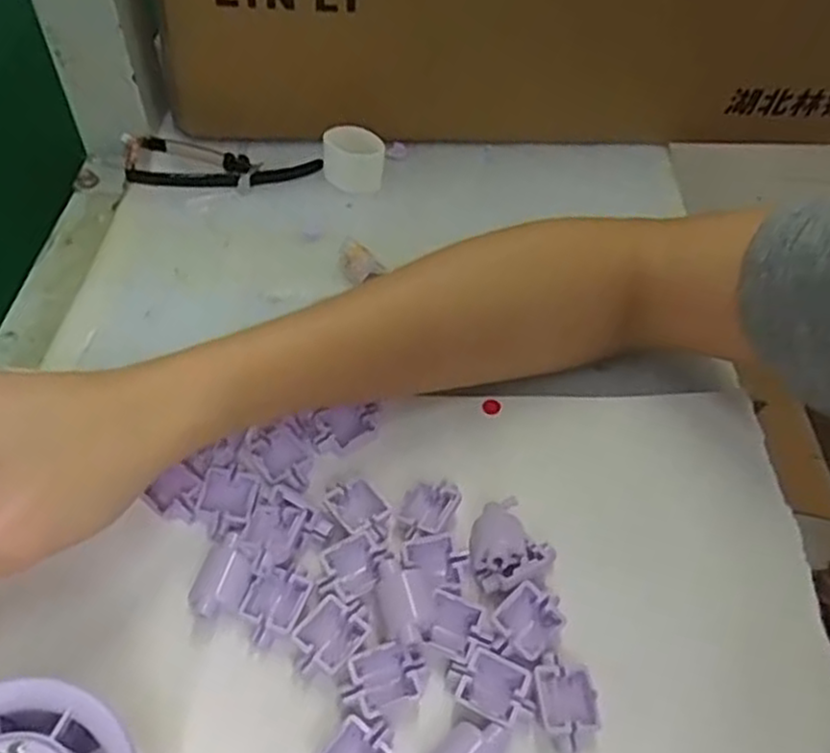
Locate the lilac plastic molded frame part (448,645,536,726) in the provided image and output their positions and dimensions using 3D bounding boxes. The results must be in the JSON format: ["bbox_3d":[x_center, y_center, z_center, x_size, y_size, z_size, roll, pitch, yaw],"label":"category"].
[{"bbox_3d":[0.025,0.101,0.239,0.027,0.008,0.020,27,54,17],"label":"lilac plastic molded frame part"}]

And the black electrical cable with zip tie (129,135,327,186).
[{"bbox_3d":[-0.102,-0.113,0.402,0.097,0.013,0.030,2,51,-3],"label":"black electrical cable with zip tie"}]

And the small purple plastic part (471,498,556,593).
[{"bbox_3d":[0.032,0.061,0.270,0.028,0.020,0.033,-18,55,-18],"label":"small purple plastic part"}]

